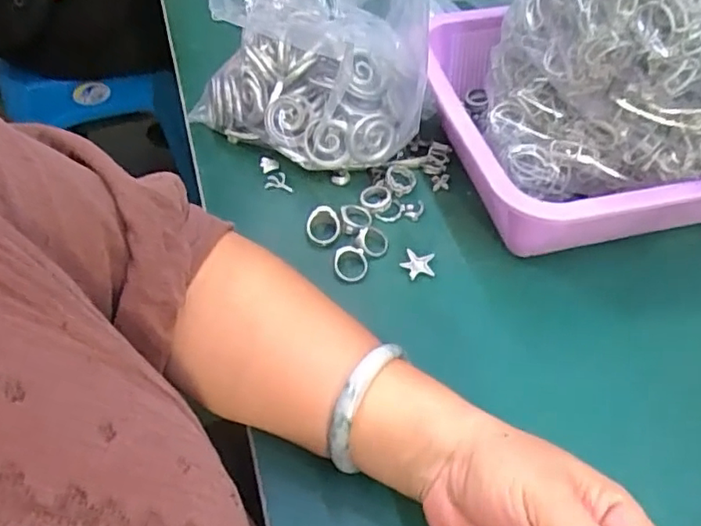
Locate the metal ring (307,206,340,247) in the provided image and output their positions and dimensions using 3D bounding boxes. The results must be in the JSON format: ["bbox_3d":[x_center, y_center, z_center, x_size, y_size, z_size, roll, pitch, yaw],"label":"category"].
[{"bbox_3d":[-0.019,-0.027,0.425,0.024,0.015,0.026,-1,52,1],"label":"metal ring"}]

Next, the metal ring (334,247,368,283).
[{"bbox_3d":[0.000,0.001,0.410,0.023,0.004,0.026,10,69,-3],"label":"metal ring"}]

